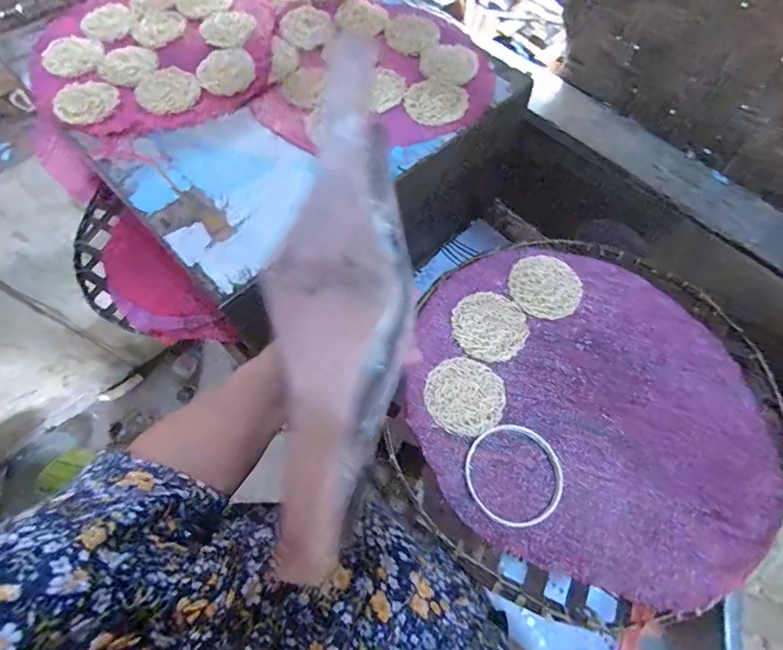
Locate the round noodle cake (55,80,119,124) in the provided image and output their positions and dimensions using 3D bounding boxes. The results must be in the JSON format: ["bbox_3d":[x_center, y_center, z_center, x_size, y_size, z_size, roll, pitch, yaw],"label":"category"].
[{"bbox_3d":[-0.397,-0.293,0.575,0.073,0.013,0.074,-1,65,1],"label":"round noodle cake"}]

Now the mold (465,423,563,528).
[{"bbox_3d":[0.114,0.139,0.411,0.088,0.005,0.089,-1,65,1],"label":"mold"}]

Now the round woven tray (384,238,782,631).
[{"bbox_3d":[0.192,0.074,0.446,0.352,0.019,0.366,12,65,7],"label":"round woven tray"}]

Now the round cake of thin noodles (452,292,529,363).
[{"bbox_3d":[0.107,0.001,0.478,0.077,0.006,0.078,-1,65,1],"label":"round cake of thin noodles"}]

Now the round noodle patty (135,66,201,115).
[{"bbox_3d":[-0.300,-0.314,0.592,0.073,0.008,0.077,2,76,-6],"label":"round noodle patty"}]

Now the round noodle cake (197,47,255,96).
[{"bbox_3d":[-0.227,-0.351,0.609,0.074,0.006,0.071,0,79,-2],"label":"round noodle cake"}]

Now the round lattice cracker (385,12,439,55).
[{"bbox_3d":[0.028,-0.429,0.648,0.078,0.007,0.079,26,68,13],"label":"round lattice cracker"}]

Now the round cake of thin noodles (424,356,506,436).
[{"bbox_3d":[0.074,0.070,0.443,0.077,0.009,0.076,-1,65,1],"label":"round cake of thin noodles"}]

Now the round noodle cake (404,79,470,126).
[{"bbox_3d":[0.059,-0.298,0.584,0.081,0.004,0.080,-1,65,1],"label":"round noodle cake"}]

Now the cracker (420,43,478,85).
[{"bbox_3d":[0.082,-0.369,0.621,0.078,0.004,0.087,13,66,8],"label":"cracker"}]

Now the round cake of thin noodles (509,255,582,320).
[{"bbox_3d":[0.173,-0.045,0.499,0.076,0.004,0.078,-1,65,1],"label":"round cake of thin noodles"}]

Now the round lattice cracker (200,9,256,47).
[{"bbox_3d":[-0.237,-0.432,0.643,0.074,0.008,0.084,15,66,8],"label":"round lattice cracker"}]

